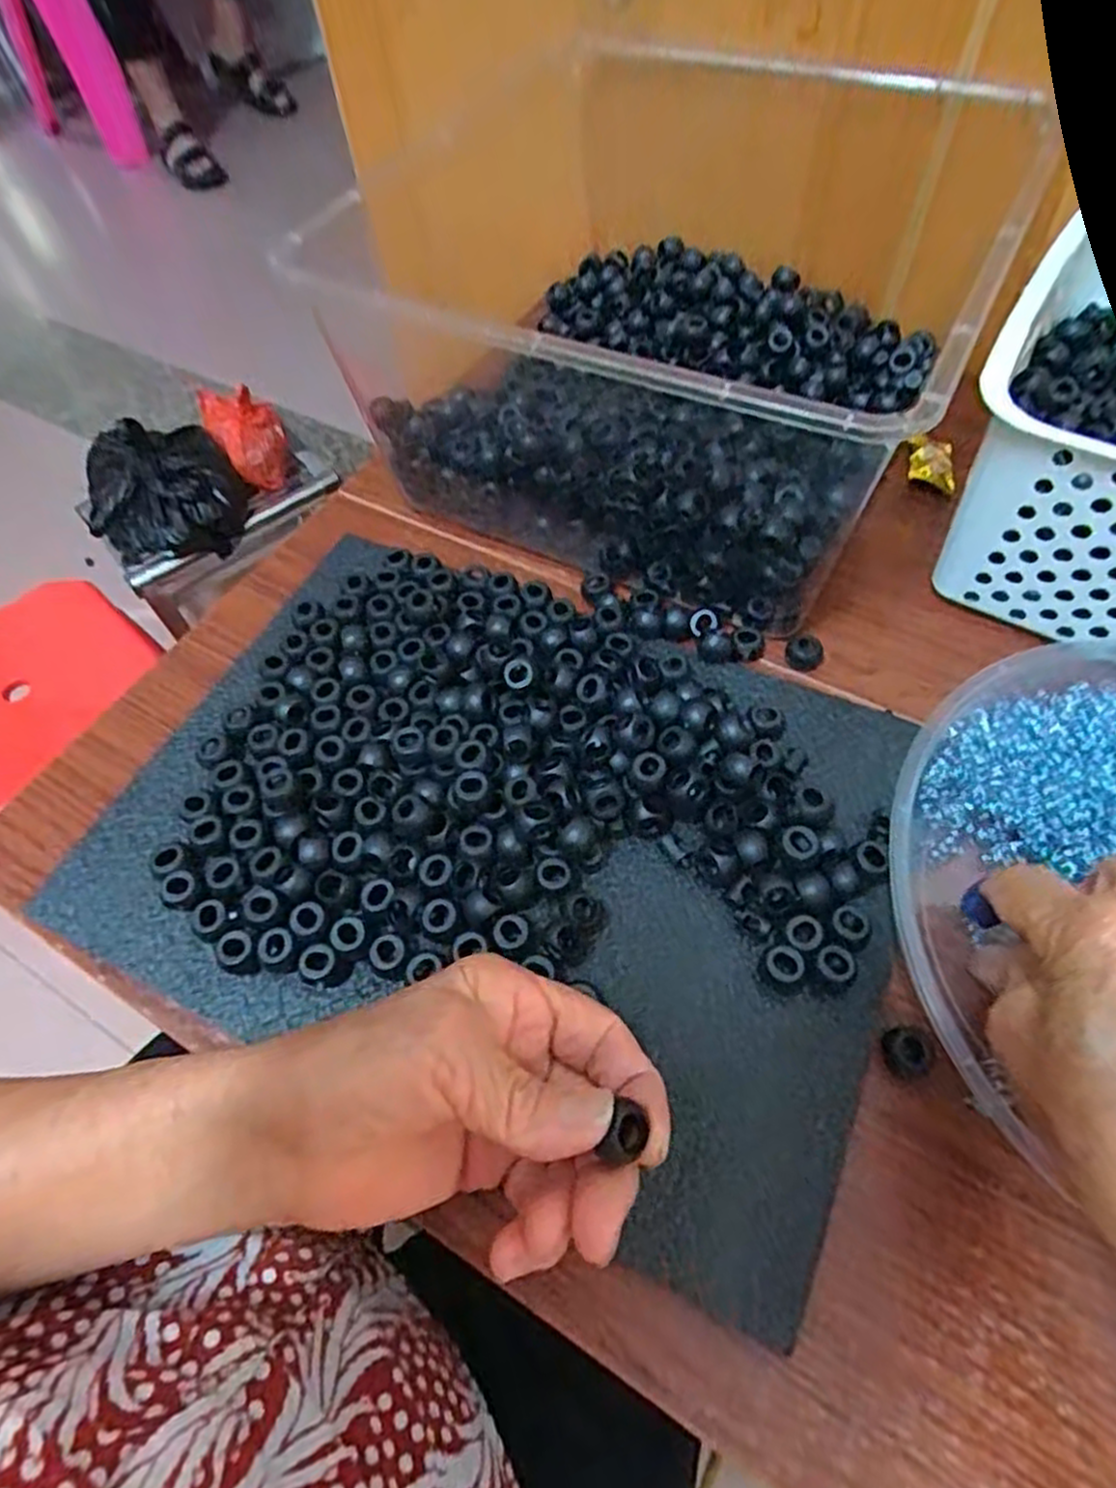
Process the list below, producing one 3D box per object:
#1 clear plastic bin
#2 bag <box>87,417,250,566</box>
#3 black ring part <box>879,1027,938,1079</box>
[{"bbox_3d":[0.074,-0.249,0.394,0.280,0.122,0.314,23,63,19],"label":"clear plastic bin"},{"bbox_3d":[-0.494,-0.316,0.911,0.183,0.097,0.184,-28,59,-12],"label":"bag"},{"bbox_3d":[0.131,0.112,0.269,0.018,0.007,0.017,-22,58,-8],"label":"black ring part"}]

